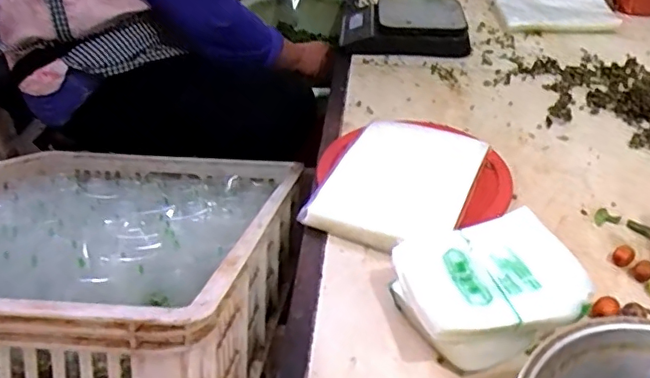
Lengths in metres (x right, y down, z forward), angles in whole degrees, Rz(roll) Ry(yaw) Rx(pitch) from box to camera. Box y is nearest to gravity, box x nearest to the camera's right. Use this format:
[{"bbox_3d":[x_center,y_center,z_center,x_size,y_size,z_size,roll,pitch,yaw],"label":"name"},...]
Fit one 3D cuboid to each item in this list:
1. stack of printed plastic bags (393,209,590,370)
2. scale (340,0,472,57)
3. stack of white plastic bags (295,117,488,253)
[{"bbox_3d":[0.149,0.091,0.506,0.171,0.059,0.133,-14,41,-18],"label":"stack of printed plastic bags"},{"bbox_3d":[0.140,-0.290,0.982,0.221,0.065,0.145,2,39,2],"label":"scale"},{"bbox_3d":[0.089,-0.009,0.657,0.157,0.035,0.215,17,41,19],"label":"stack of white plastic bags"}]

